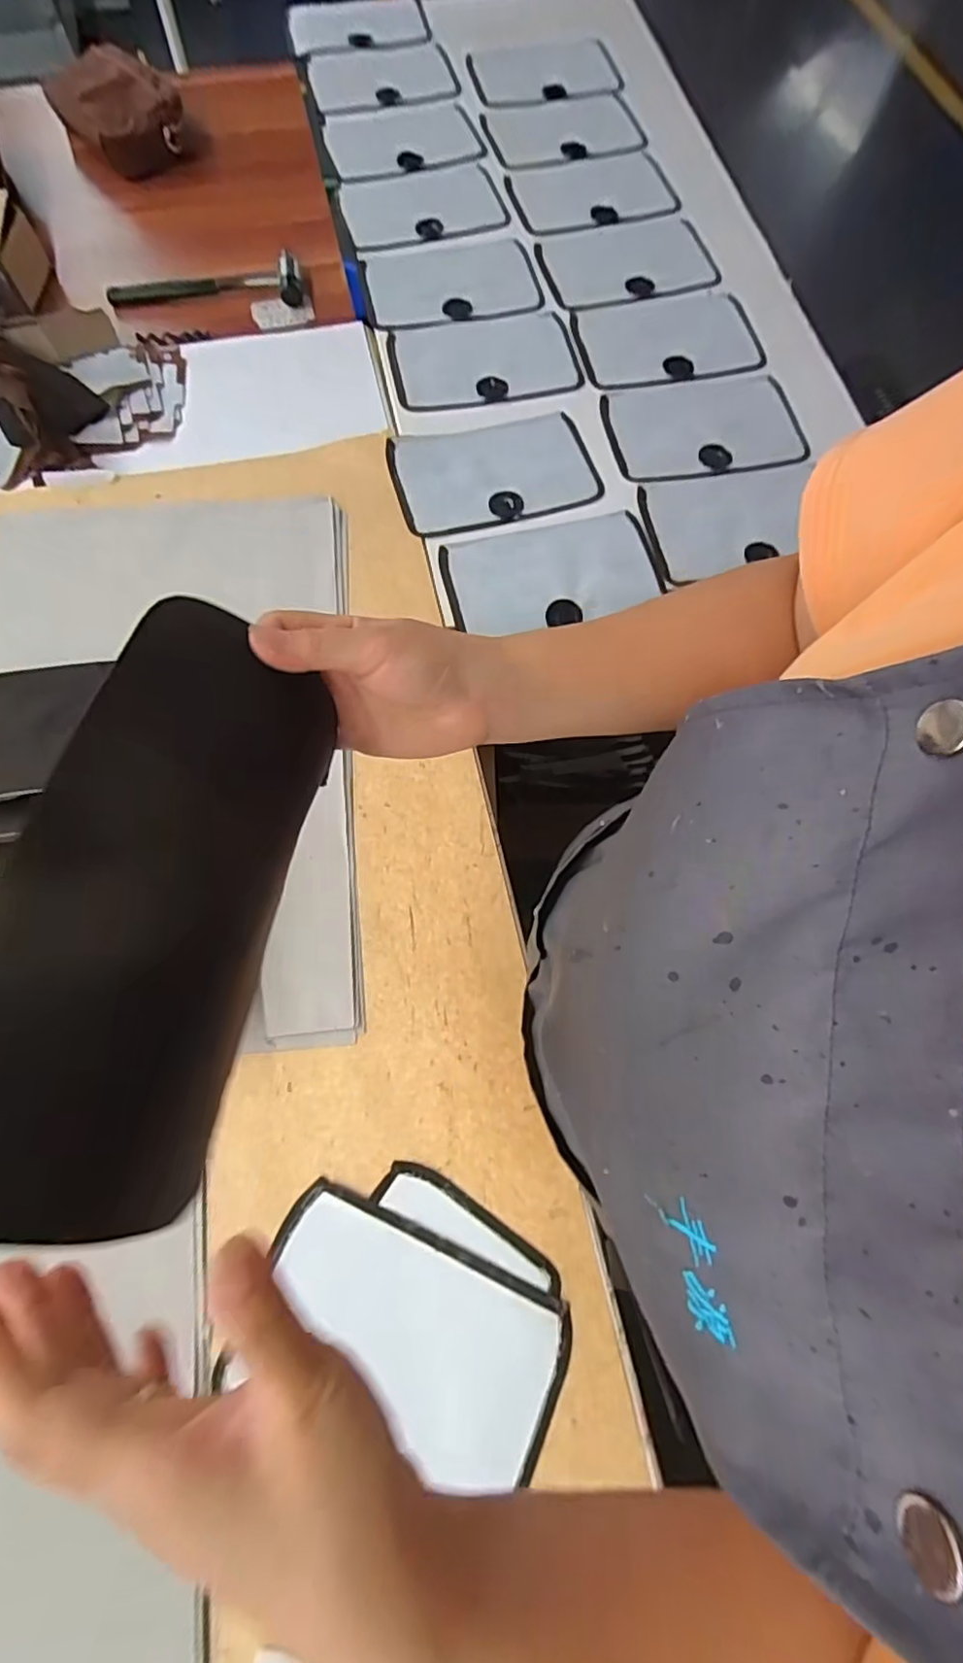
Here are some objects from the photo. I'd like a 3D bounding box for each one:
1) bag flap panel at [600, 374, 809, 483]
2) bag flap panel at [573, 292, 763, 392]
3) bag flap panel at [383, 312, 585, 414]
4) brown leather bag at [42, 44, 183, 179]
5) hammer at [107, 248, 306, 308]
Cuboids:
[{"bbox_3d":[0.254,-0.469,0.723,0.217,0.011,0.142,-6,71,-4],"label":"bag flap panel"},{"bbox_3d":[0.227,-0.606,0.771,0.219,0.011,0.136,-10,71,-5],"label":"bag flap panel"},{"bbox_3d":[0.001,-0.575,0.756,0.218,0.010,0.140,-12,71,-6],"label":"bag flap panel"},{"bbox_3d":[-0.491,-0.971,0.848,0.159,0.085,0.167,-22,73,-9],"label":"brown leather bag"},{"bbox_3d":[-0.339,-0.672,0.771,0.233,0.035,0.061,-8,71,-4],"label":"hammer"}]

